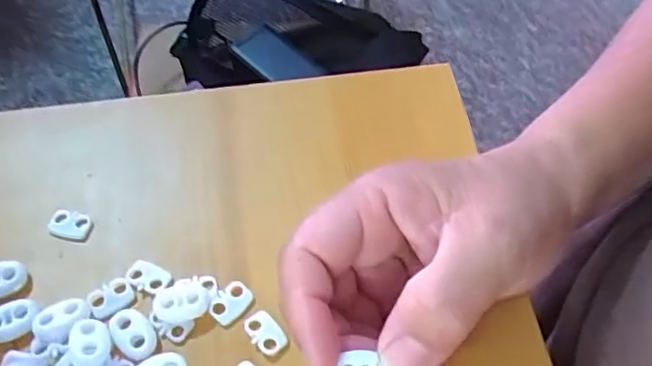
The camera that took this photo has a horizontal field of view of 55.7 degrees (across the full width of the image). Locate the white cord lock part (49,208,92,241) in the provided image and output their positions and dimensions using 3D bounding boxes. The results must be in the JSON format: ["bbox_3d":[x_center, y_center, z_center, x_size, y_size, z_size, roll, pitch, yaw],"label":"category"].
[{"bbox_3d":[-0.117,0.019,0.280,0.019,0.004,0.013,9,59,5],"label":"white cord lock part"}]

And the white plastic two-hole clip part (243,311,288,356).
[{"bbox_3d":[-0.025,0.061,0.252,0.012,0.004,0.020,-37,66,-21],"label":"white plastic two-hole clip part"}]

